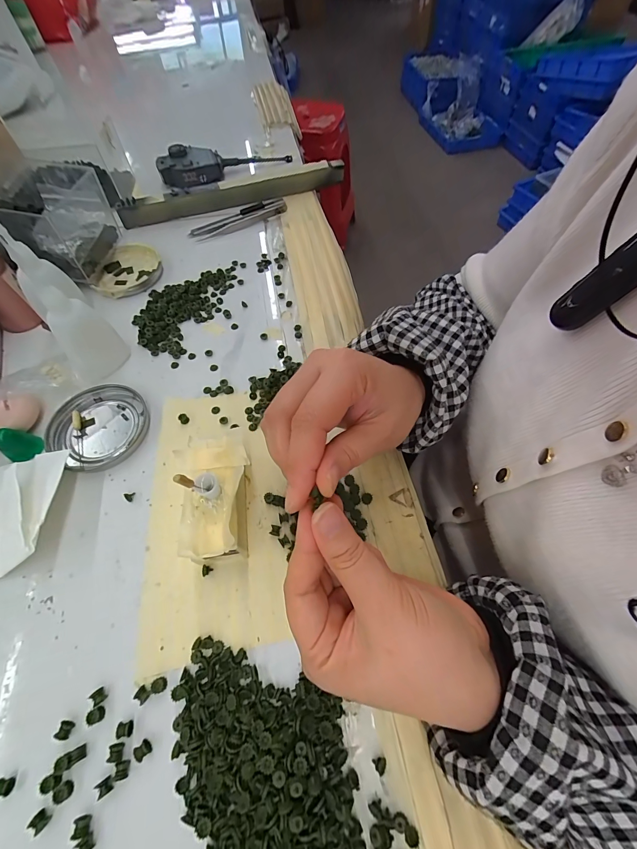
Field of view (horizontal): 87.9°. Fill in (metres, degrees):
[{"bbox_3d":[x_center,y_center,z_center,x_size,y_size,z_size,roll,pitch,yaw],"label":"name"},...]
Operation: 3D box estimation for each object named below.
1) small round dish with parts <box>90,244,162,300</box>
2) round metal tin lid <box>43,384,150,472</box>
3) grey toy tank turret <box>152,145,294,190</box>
[{"bbox_3d":[-0.215,-0.175,0.376,0.069,0.013,0.082,7,61,5],"label":"small round dish with parts"},{"bbox_3d":[-0.186,0.002,0.276,0.079,0.009,0.076,0,61,0],"label":"round metal tin lid"},{"bbox_3d":[-0.135,-0.384,0.476,0.184,0.031,0.054,-28,64,-14],"label":"grey toy tank turret"}]

